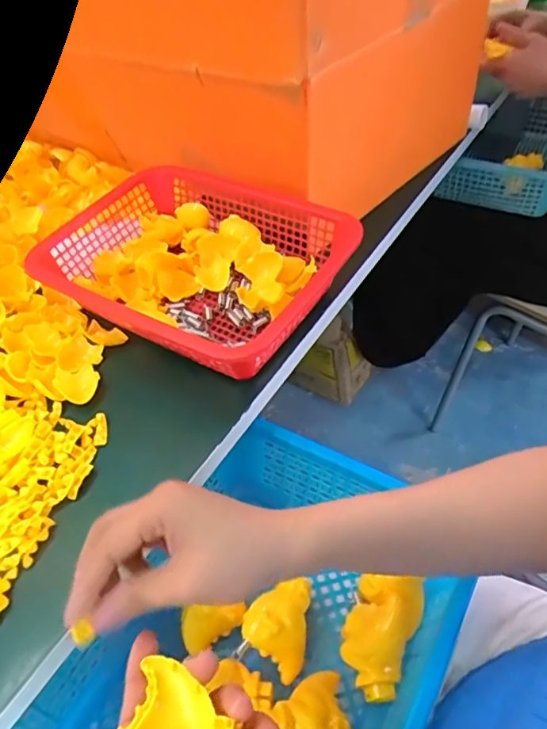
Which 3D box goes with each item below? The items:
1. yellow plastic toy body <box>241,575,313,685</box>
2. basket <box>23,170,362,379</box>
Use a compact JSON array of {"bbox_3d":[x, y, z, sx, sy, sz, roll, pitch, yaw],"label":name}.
[{"bbox_3d":[0.011,0.202,0.423,0.046,0.046,0.060,29,56,31],"label":"yellow plastic toy body"},{"bbox_3d":[-0.084,-0.100,0.549,0.279,0.070,0.219,22,52,26],"label":"basket"}]

